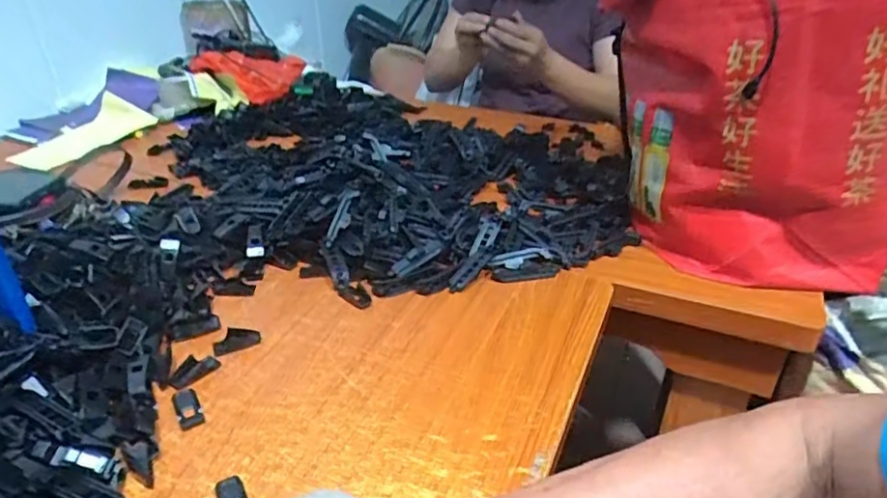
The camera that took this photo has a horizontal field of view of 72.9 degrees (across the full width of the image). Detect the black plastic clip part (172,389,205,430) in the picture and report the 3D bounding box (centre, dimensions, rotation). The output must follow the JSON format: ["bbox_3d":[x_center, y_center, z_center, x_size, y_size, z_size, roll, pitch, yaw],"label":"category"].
[{"bbox_3d":[-0.205,0.126,0.480,0.018,0.005,0.045,-16,36,-27],"label":"black plastic clip part"}]

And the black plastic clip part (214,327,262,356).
[{"bbox_3d":[-0.189,0.081,0.548,0.041,0.008,0.024,-15,35,-25],"label":"black plastic clip part"}]

